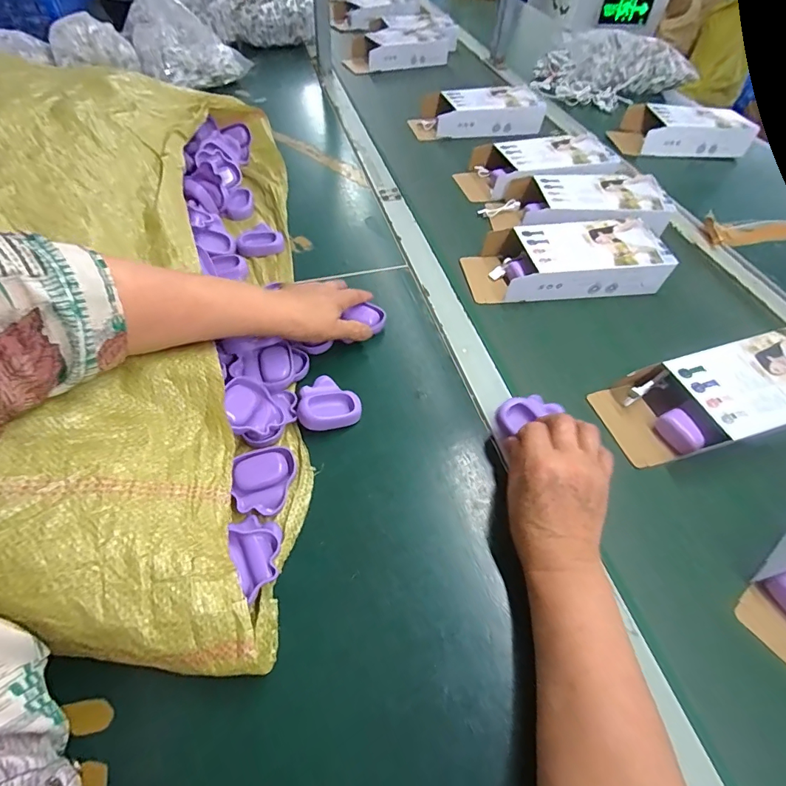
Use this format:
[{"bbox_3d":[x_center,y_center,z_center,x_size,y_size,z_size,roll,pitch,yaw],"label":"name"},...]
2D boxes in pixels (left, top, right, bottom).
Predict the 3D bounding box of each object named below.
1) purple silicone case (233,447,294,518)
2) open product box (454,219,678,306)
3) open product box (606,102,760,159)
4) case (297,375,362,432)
[{"bbox_3d":[-0.118,0.080,0.393,0.053,0.013,0.062,-2,52,-6],"label":"purple silicone case"},{"bbox_3d":[0.225,-0.171,0.569,0.243,0.068,0.110,-2,52,-6],"label":"open product box"},{"bbox_3d":[0.543,-0.496,0.814,0.221,0.068,0.121,-1,52,-6],"label":"open product box"},{"bbox_3d":[-0.069,0.011,0.442,0.061,0.023,0.058,-20,56,-19],"label":"case"}]

